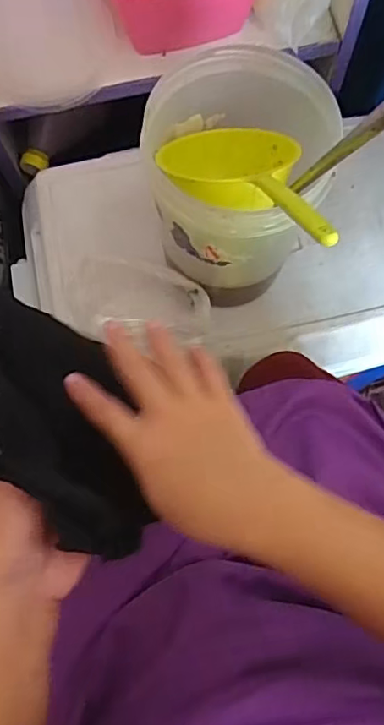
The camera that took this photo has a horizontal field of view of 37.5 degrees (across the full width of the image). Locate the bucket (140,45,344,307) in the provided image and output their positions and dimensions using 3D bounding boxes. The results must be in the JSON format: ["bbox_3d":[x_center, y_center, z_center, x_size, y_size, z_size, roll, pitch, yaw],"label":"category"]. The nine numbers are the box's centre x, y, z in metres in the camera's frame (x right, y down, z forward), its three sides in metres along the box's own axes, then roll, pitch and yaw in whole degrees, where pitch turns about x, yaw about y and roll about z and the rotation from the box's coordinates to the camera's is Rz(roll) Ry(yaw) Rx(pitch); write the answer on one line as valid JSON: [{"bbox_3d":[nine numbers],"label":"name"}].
[{"bbox_3d":[0.042,-0.164,0.547,0.153,0.205,0.158,0,75,0],"label":"bucket"}]

